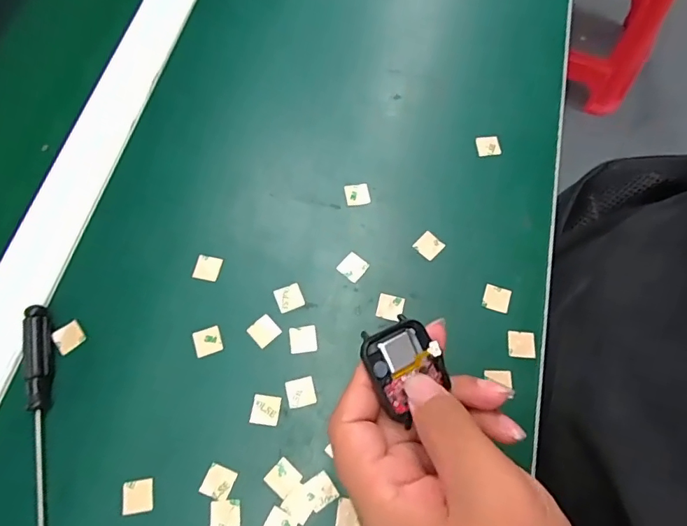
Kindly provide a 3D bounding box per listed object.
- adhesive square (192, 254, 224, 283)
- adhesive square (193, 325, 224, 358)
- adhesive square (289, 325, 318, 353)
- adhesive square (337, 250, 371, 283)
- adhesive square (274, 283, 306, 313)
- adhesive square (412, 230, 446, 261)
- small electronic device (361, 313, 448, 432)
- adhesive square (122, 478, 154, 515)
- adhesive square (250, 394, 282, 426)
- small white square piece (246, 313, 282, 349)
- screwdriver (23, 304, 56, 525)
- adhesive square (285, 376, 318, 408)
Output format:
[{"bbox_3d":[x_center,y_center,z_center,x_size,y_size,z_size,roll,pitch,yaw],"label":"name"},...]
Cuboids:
[{"bbox_3d":[-0.086,0.003,0.300,0.016,0.004,0.016,12,68,4],"label":"adhesive square"},{"bbox_3d":[-0.081,0.046,0.283,0.016,0.004,0.016,-18,69,-8],"label":"adhesive square"},{"bbox_3d":[-0.024,0.045,0.284,0.016,0.004,0.016,-7,68,-3],"label":"adhesive square"},{"bbox_3d":[0.006,0.002,0.301,0.016,0.004,0.016,37,72,13],"label":"adhesive square"},{"bbox_3d":[-0.034,0.021,0.294,0.017,0.004,0.016,-21,69,-9],"label":"adhesive square"},{"bbox_3d":[0.055,-0.012,0.308,0.017,0.004,0.016,-43,74,-16],"label":"adhesive square"},{"bbox_3d":[0.030,0.049,0.231,0.037,0.012,0.040,-25,70,-10],"label":"small electronic device"},{"bbox_3d":[-0.109,0.123,0.252,0.016,0.004,0.016,-8,68,-4],"label":"adhesive square"},{"bbox_3d":[-0.044,0.082,0.269,0.015,0.004,0.016,8,68,3],"label":"adhesive square"},{"bbox_3d":[-0.048,0.040,0.286,0.015,0.004,0.016,-40,73,-15],"label":"small white square piece"},{"bbox_3d":[-0.168,0.086,0.261,0.011,0.014,0.131,-10,68,-5],"label":"screwdriver"},{"bbox_3d":[-0.024,0.073,0.272,0.016,0.004,0.015,-12,68,-5],"label":"adhesive square"}]

